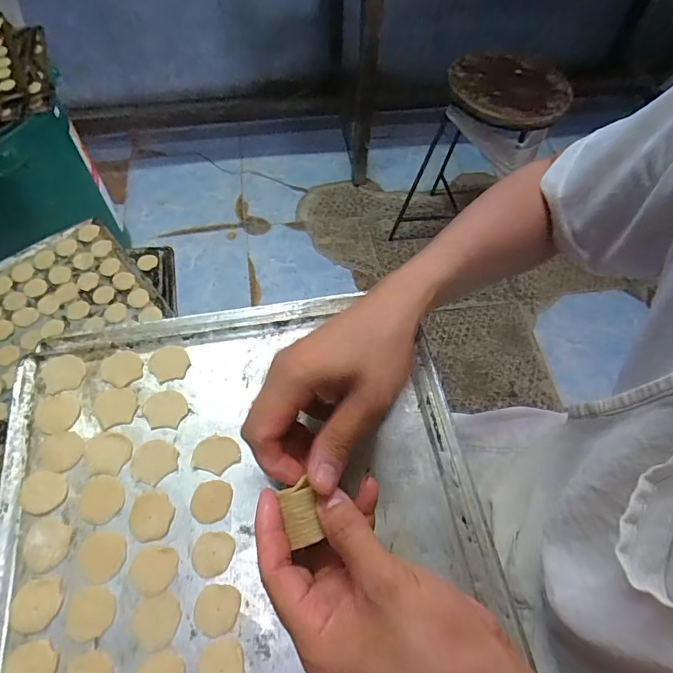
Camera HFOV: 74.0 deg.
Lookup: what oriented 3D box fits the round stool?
[{"bbox_3d":[0.381,-0.470,1.240,0.289,0.522,0.313,1,61,-2],"label":"round stool"}]

